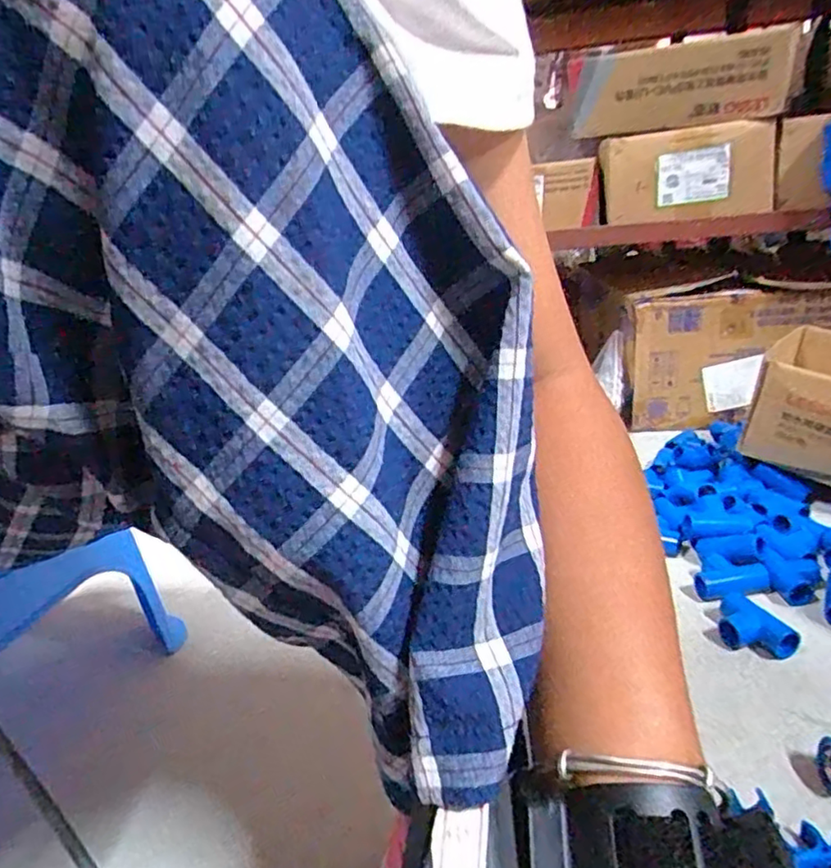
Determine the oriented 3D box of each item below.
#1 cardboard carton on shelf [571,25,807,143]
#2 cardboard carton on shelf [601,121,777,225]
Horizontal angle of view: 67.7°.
[{"bbox_3d":[0.362,-0.475,0.847,0.266,0.100,0.115,7,24,30],"label":"cardboard carton on shelf"},{"bbox_3d":[0.385,-0.370,0.886,0.227,0.114,0.112,2,22,20],"label":"cardboard carton on shelf"}]

